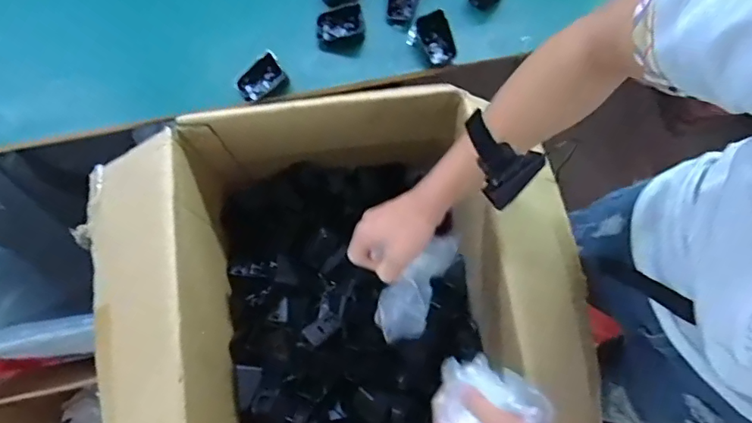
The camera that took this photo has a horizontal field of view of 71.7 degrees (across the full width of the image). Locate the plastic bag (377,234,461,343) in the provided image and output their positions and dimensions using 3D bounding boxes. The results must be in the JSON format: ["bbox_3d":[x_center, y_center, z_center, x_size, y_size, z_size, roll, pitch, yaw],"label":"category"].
[{"bbox_3d":[0.048,0.084,0.584,0.058,0.014,0.135,32,99,7],"label":"plastic bag"}]

